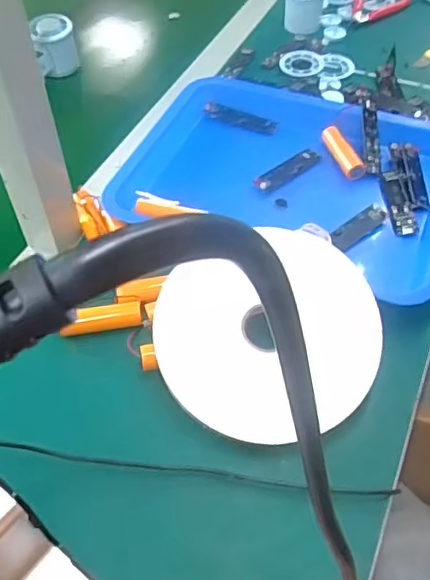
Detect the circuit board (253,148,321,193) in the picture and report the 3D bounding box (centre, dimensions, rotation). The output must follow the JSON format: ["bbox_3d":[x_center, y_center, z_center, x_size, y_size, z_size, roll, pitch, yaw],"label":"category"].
[{"bbox_3d":[0.082,-0.133,0.633,0.027,0.010,0.093,35,55,28],"label":"circuit board"}]

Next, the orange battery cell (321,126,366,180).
[{"bbox_3d":[0.140,-0.150,0.641,0.021,0.022,0.081,-16,54,-11],"label":"orange battery cell"}]

